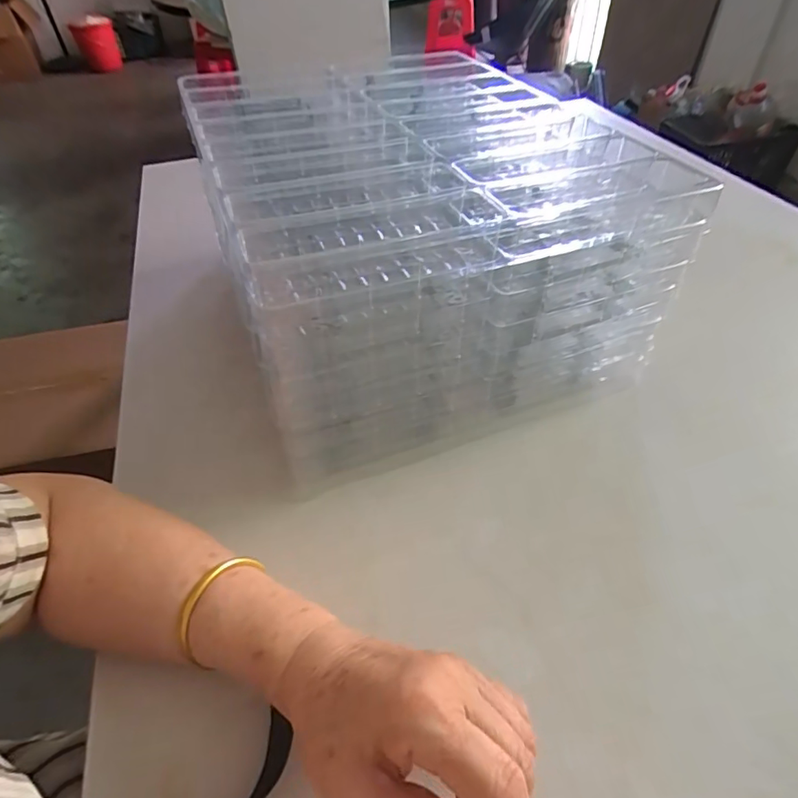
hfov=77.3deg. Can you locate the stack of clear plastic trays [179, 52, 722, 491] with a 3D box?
[{"bbox_3d":[0.007,-0.157,0.489,0.323,0.203,0.363,-18,48,-12],"label":"stack of clear plastic trays"}]

